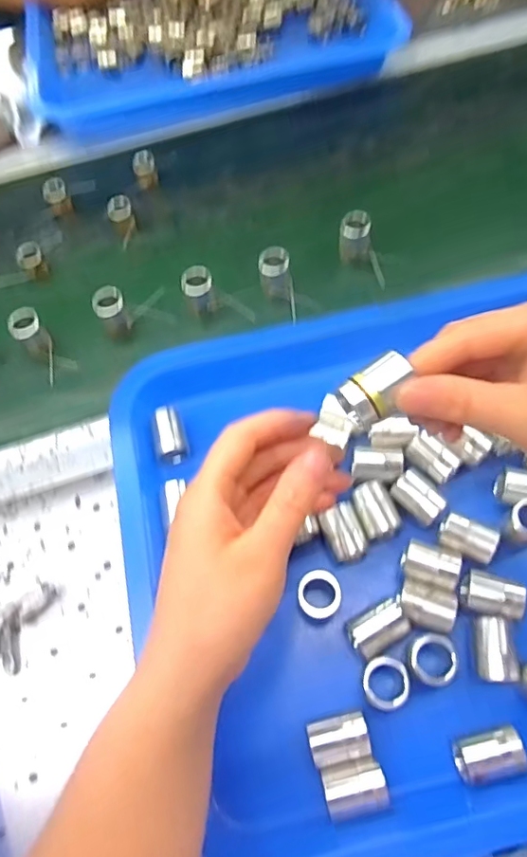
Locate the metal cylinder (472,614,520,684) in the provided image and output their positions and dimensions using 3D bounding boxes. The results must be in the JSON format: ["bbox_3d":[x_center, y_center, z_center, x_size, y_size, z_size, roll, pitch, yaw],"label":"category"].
[{"bbox_3d":[0.124,0.120,0.290,0.020,0.023,0.032,1,67,2],"label":"metal cylinder"}]

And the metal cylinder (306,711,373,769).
[{"bbox_3d":[0.038,0.159,0.273,0.029,0.023,0.020,-13,67,-4],"label":"metal cylinder"}]

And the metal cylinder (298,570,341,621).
[{"bbox_3d":[0.030,0.095,0.299,0.023,0.030,0.024,-1,67,1],"label":"metal cylinder"}]

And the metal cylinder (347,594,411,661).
[{"bbox_3d":[0.064,0.111,0.295,0.034,0.023,0.022,-28,69,-10],"label":"metal cylinder"}]

